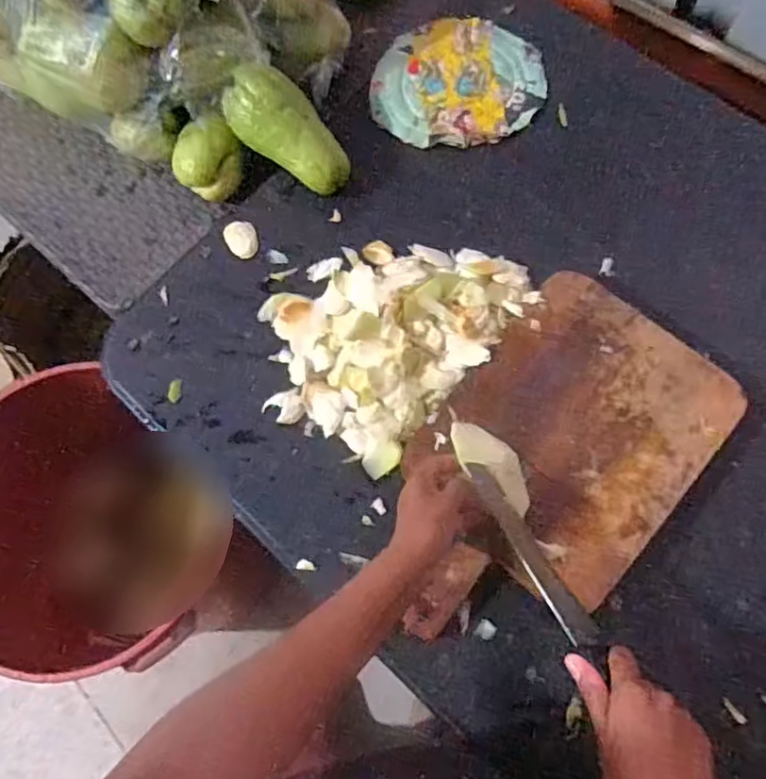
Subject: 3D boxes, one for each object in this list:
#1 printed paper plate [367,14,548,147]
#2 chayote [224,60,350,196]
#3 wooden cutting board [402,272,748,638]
[{"bbox_3d":[0.096,-0.387,0.766,0.207,0.010,0.191,-1,72,4],"label":"printed paper plate"},{"bbox_3d":[-0.113,-0.298,0.693,0.173,0.060,0.070,44,76,-5],"label":"chayote"},{"bbox_3d":[0.162,0.075,0.609,0.232,0.037,0.378,39,76,16],"label":"wooden cutting board"}]

